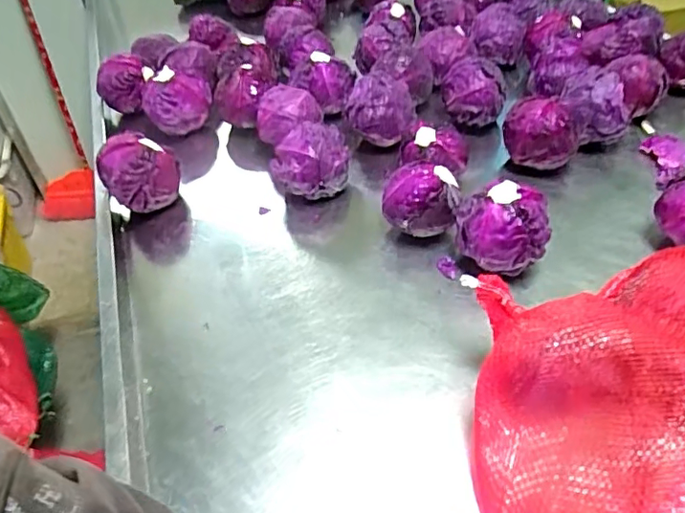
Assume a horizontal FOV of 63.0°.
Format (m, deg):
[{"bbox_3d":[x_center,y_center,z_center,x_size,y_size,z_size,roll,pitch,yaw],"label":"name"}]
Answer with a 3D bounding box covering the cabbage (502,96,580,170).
[{"bbox_3d":[0.298,-0.192,0.840,0.105,0.099,0.088,7,45,13],"label":"cabbage"}]

